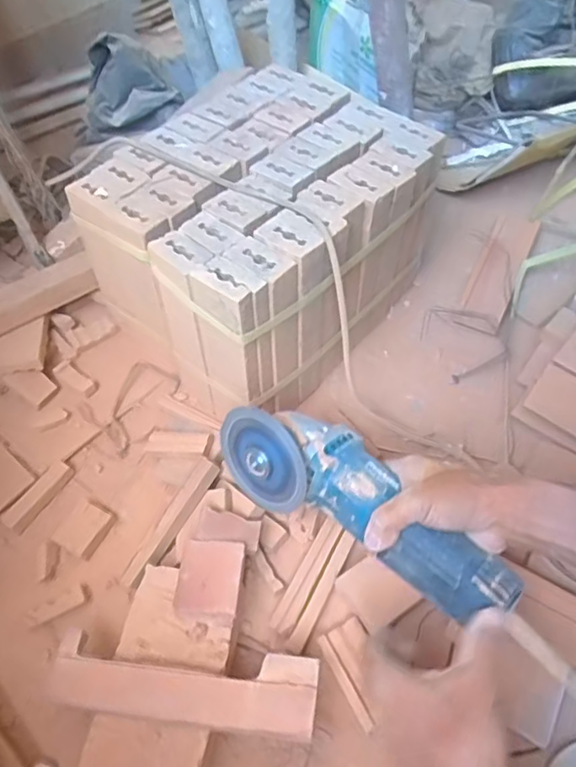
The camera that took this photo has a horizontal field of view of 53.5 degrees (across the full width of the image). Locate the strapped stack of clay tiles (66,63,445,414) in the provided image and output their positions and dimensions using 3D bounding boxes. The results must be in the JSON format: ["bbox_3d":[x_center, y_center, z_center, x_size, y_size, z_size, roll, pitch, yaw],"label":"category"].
[{"bbox_3d":[-0.027,-0.184,0.713,0.286,0.207,0.337,38,64,25],"label":"strapped stack of clay tiles"}]

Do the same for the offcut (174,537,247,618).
[{"bbox_3d":[-0.073,0.182,0.543,0.060,0.017,0.065,2,55,4],"label":"offcut"}]

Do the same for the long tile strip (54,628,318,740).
[{"bbox_3d":[-0.091,0.259,0.495,0.228,0.015,0.061,5,55,6],"label":"long tile strip"}]

